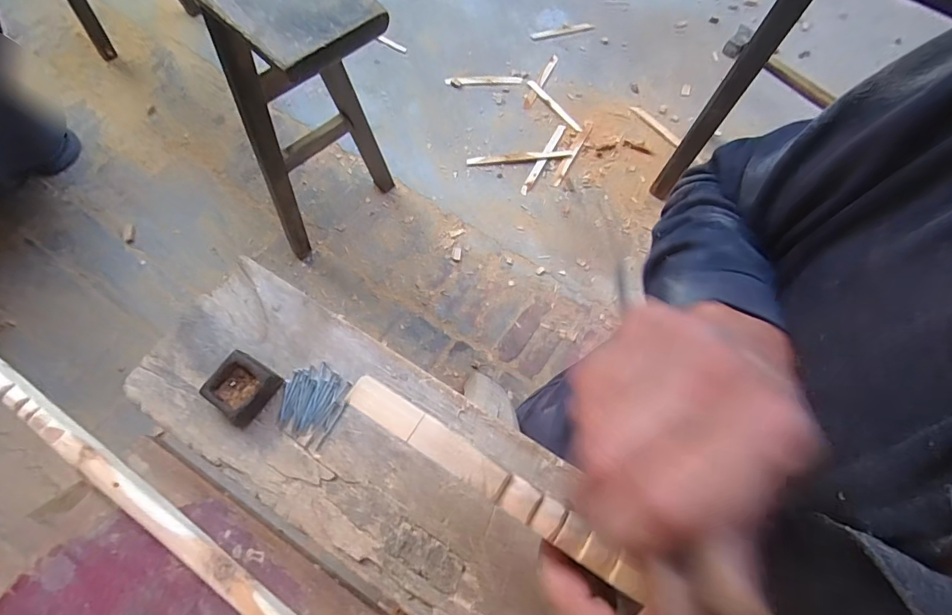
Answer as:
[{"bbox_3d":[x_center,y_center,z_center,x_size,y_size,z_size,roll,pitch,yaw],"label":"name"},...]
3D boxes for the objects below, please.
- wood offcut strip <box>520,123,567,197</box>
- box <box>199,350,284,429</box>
[{"bbox_3d":[0.168,-0.369,1.076,0.020,0.010,0.234,27,71,7],"label":"wood offcut strip"},{"bbox_3d":[-0.201,0.072,0.380,0.048,0.031,0.052,31,72,9],"label":"box"}]

